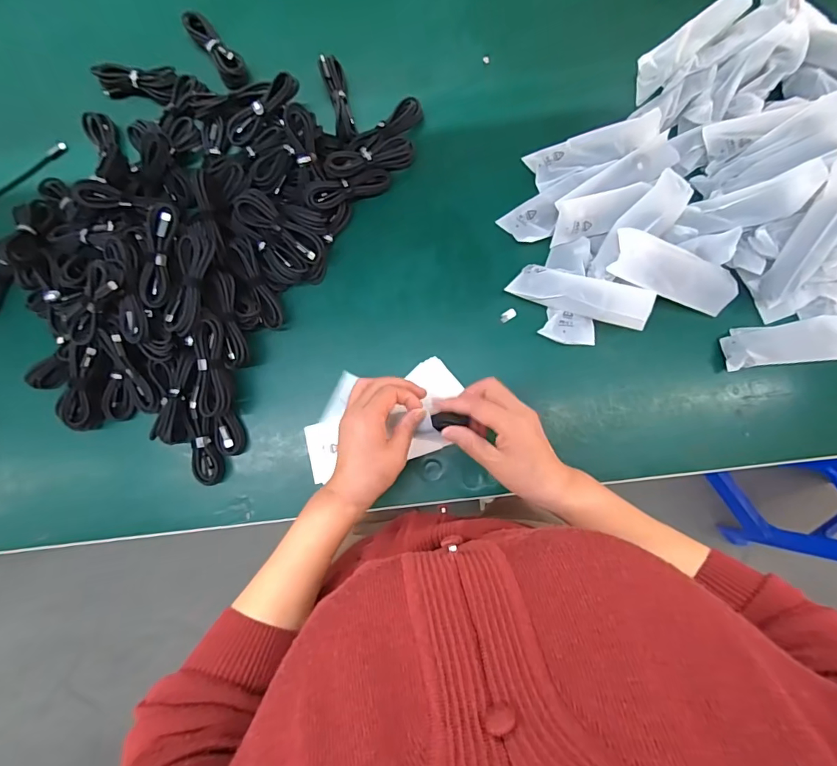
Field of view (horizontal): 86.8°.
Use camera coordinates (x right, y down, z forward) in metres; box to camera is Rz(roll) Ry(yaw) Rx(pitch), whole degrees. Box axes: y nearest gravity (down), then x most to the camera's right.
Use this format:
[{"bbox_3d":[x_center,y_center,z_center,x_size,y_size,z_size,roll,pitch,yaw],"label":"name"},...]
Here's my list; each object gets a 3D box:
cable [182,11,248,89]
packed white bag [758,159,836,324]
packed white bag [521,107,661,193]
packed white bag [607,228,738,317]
[{"bbox_3d":[-0.268,-0.443,0.586,0.035,0.024,0.109,-36,84,0],"label":"cable"},{"bbox_3d":[0.422,-0.149,0.475,0.043,0.024,0.168,15,120,3],"label":"packed white bag"},{"bbox_3d":[0.212,-0.283,0.534,0.150,0.018,0.043,-17,82,12],"label":"packed white bag"},{"bbox_3d":[0.290,-0.124,0.500,0.153,0.022,0.055,18,82,-12],"label":"packed white bag"}]

